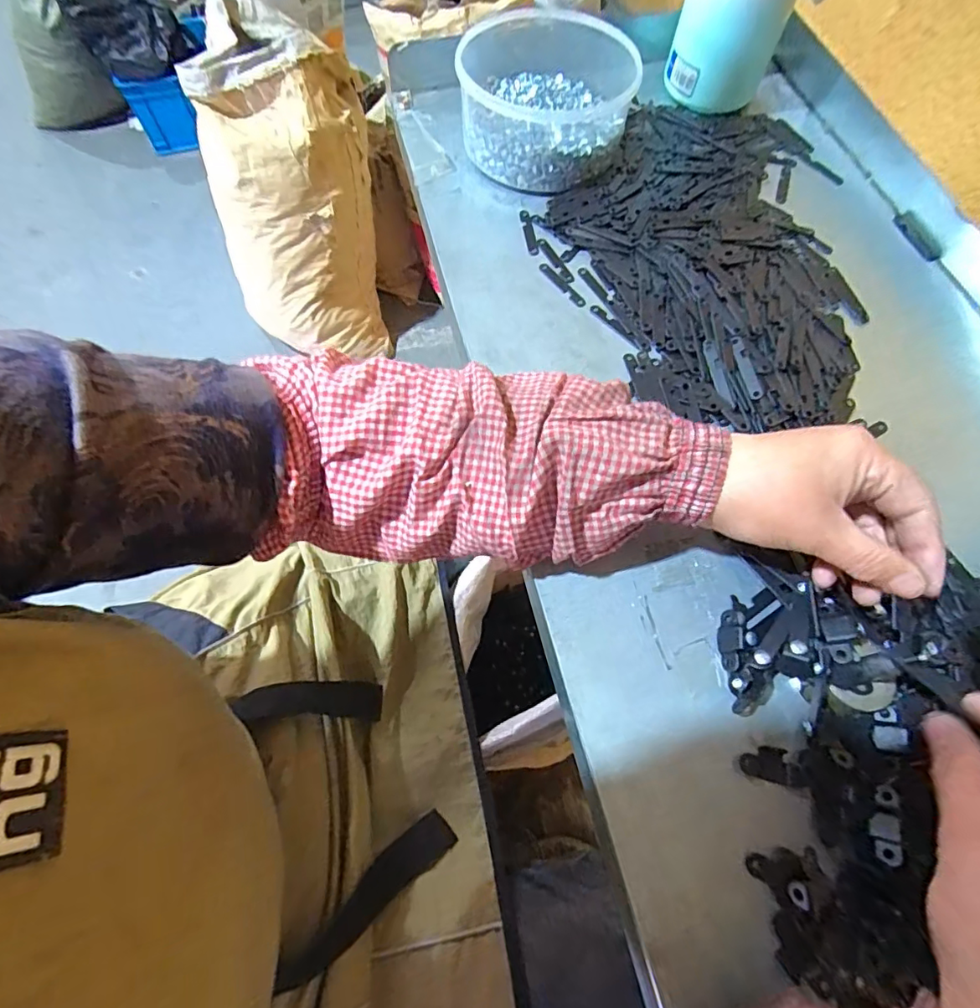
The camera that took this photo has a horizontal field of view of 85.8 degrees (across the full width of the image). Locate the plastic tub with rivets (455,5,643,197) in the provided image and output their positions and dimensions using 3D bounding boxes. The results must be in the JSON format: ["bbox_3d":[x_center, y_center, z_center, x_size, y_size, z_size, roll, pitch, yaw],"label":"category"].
[{"bbox_3d":[0.047,-0.346,0.457,0.137,0.061,0.144,0,65,-1],"label":"plastic tub with rivets"}]

